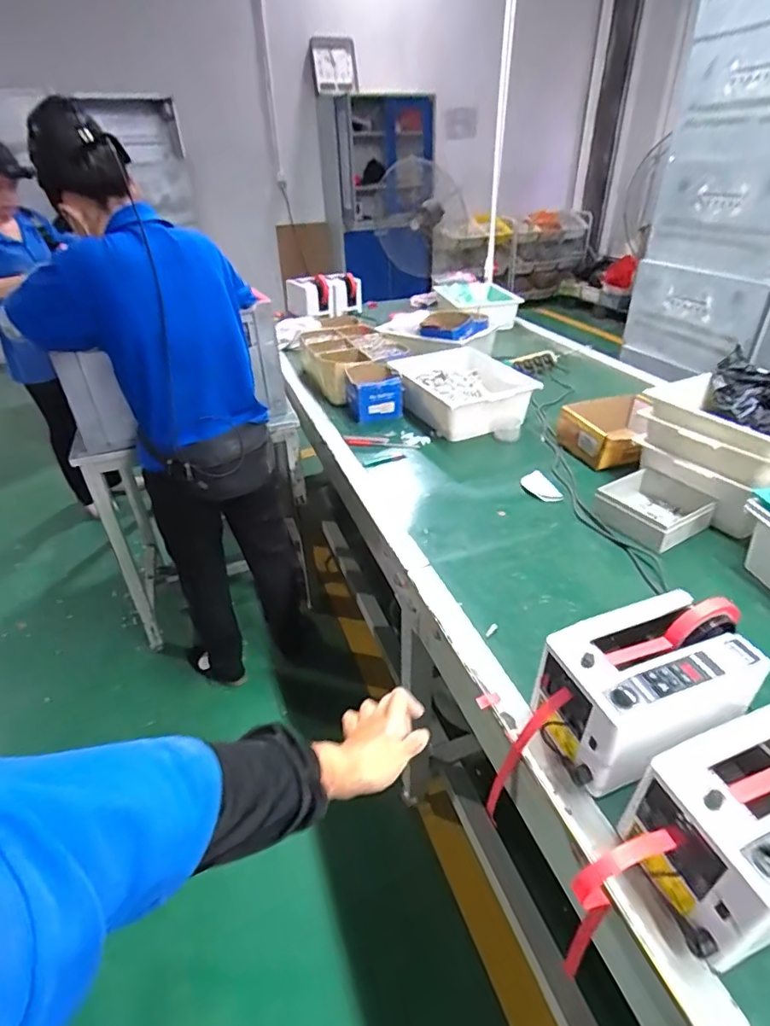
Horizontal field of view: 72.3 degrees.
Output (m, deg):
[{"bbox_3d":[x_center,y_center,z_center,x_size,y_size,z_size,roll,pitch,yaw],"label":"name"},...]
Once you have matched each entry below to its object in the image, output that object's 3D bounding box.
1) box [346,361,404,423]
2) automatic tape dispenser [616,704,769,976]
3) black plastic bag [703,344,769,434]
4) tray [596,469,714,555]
[{"bbox_3d":[-0.037,-0.348,1.513,0.138,0.117,0.179,-9,35,-9],"label":"box"},{"bbox_3d":[0.367,0.307,0.518,0.251,0.172,0.136,-13,36,-15],"label":"automatic tape dispenser"},{"bbox_3d":[0.755,-0.231,1.047,0.167,0.123,0.205,9,36,17],"label":"black plastic bag"},{"bbox_3d":[0.518,-0.015,1.036,0.176,0.065,0.168,-21,38,-25],"label":"tray"}]

